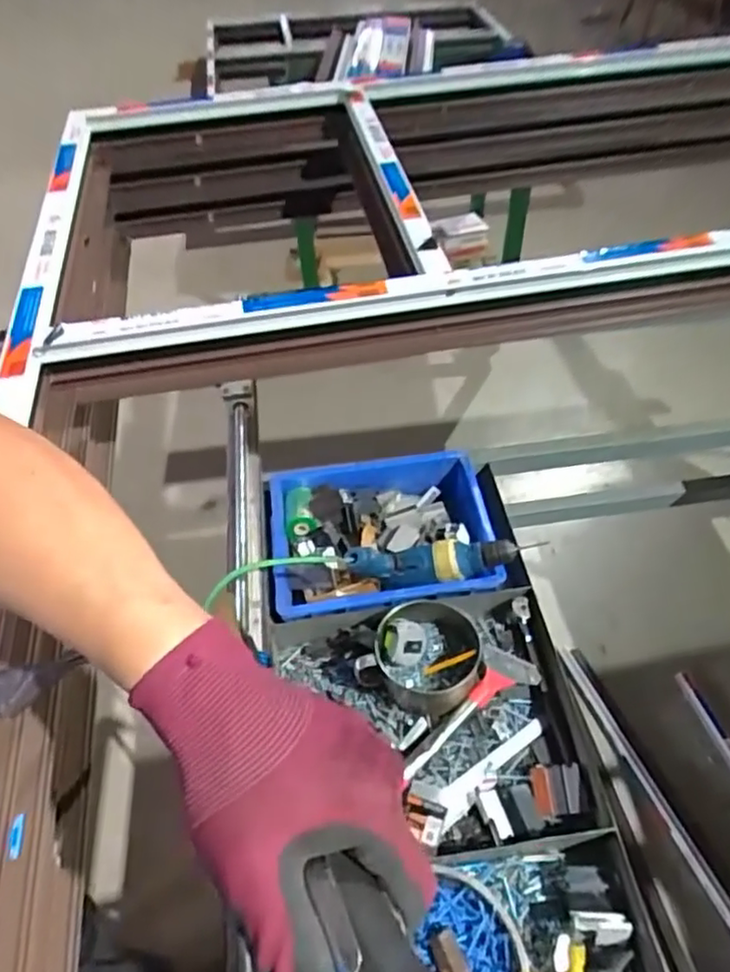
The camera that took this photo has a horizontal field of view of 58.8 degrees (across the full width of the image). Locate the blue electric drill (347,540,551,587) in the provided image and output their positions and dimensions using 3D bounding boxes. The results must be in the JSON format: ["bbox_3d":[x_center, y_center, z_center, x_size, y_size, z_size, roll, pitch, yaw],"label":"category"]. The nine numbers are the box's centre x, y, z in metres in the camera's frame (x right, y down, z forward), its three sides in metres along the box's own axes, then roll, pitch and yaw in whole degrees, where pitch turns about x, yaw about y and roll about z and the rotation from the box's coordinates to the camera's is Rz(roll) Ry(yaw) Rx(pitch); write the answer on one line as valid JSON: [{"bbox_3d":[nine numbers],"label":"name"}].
[{"bbox_3d":[0.114,0.091,0.928,0.277,0.107,0.057,-9,52,-4],"label":"blue electric drill"}]

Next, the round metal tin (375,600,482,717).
[{"bbox_3d":[0.092,0.242,0.926,0.142,0.075,0.138,-2,51,2],"label":"round metal tin"}]

